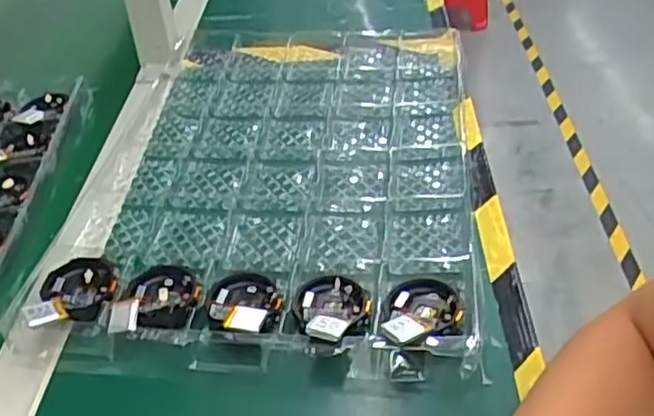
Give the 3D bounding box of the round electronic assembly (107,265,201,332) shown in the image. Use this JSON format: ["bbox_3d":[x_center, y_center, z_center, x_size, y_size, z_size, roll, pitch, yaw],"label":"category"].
[{"bbox_3d":[-0.111,0.059,0.465,0.052,0.019,0.062,-2,38,2],"label":"round electronic assembly"}]

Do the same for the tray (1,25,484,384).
[{"bbox_3d":[-0.036,-0.056,0.595,0.299,0.024,0.454,1,39,6],"label":"tray"}]

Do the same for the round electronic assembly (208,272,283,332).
[{"bbox_3d":[-0.053,0.063,0.456,0.046,0.015,0.053,-8,39,-5],"label":"round electronic assembly"}]

